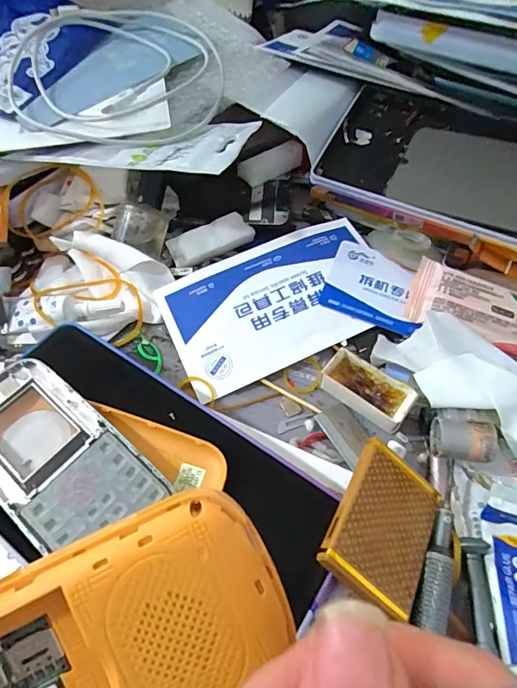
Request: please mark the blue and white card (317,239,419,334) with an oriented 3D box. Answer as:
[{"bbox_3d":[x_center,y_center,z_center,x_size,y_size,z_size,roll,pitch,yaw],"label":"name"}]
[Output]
[{"bbox_3d":[0.072,-0.036,0.263,0.059,0.004,0.052,23,66,12],"label":"blue and white card"}]

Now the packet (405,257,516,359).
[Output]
[{"bbox_3d":[0.138,-0.018,0.246,0.097,0.007,0.041,20,59,13],"label":"packet"}]

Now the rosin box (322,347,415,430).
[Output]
[{"bbox_3d":[0.059,0.023,0.231,0.049,0.012,0.019,34,63,20],"label":"rosin box"}]

